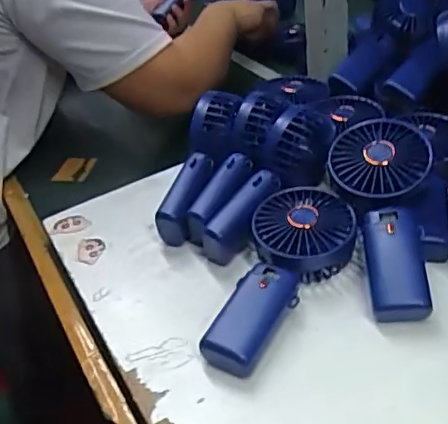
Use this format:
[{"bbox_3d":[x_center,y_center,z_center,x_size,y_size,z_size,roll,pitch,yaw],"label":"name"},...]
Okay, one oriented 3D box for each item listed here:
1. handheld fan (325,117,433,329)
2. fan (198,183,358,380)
[{"bbox_3d":[0.132,-0.001,0.473,0.082,0.041,0.183,-2,59,6],"label":"handheld fan"},{"bbox_3d":[0.040,0.048,0.463,0.080,0.049,0.180,21,44,32],"label":"fan"}]

